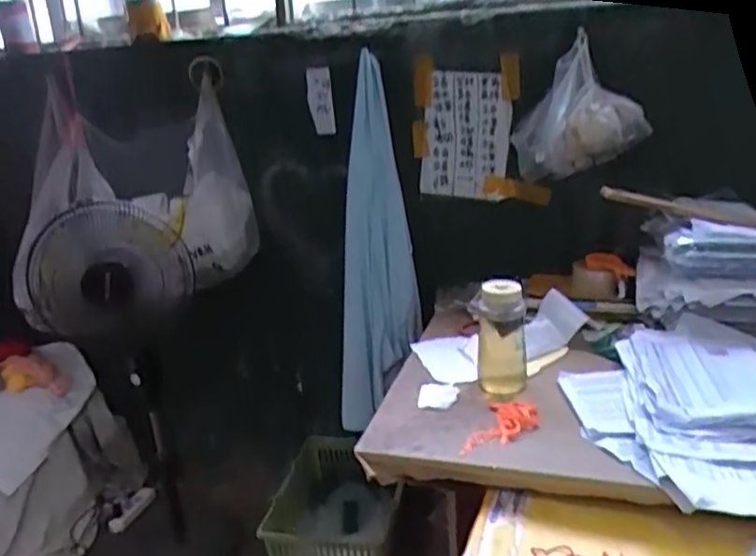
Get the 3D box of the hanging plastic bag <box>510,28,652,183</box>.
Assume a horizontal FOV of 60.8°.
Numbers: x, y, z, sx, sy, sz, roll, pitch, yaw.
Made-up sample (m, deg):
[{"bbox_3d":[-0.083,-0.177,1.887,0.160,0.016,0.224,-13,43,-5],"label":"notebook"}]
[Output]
[{"bbox_3d":[0.461,-0.381,1.487,0.289,0.292,0.125,2,18,18],"label":"hanging plastic bag"}]

